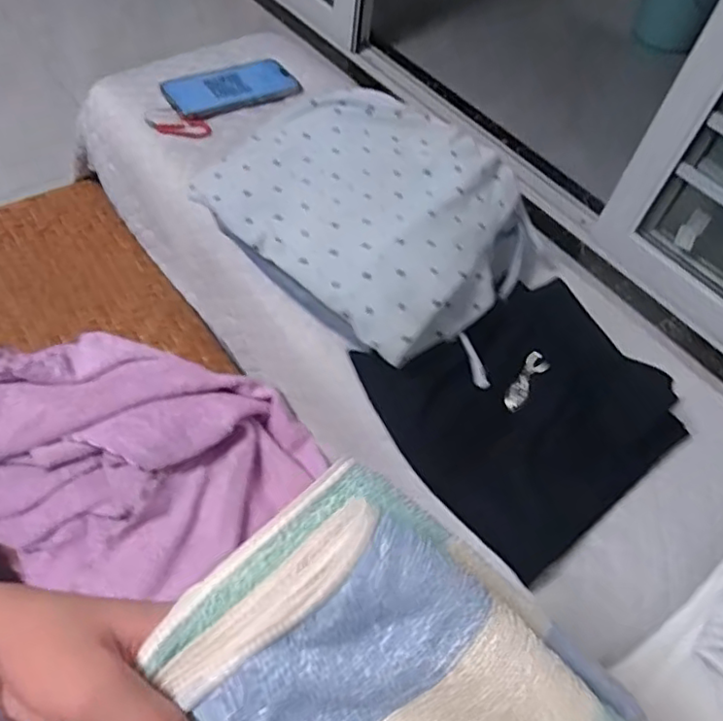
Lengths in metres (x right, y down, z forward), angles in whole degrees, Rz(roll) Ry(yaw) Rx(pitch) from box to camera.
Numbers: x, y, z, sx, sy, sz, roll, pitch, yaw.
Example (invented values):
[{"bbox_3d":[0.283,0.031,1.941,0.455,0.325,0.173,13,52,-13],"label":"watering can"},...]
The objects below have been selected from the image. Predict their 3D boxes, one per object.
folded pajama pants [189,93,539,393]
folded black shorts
[{"bbox_3d":[0.015,-0.140,0.585,0.308,0.084,0.247,34,58,15],"label":"folded pajama pants"},{"bbox_3d":[0.133,0.031,0.531,0.207,0.045,0.230,-33,64,-23],"label":"folded black shorts"}]

